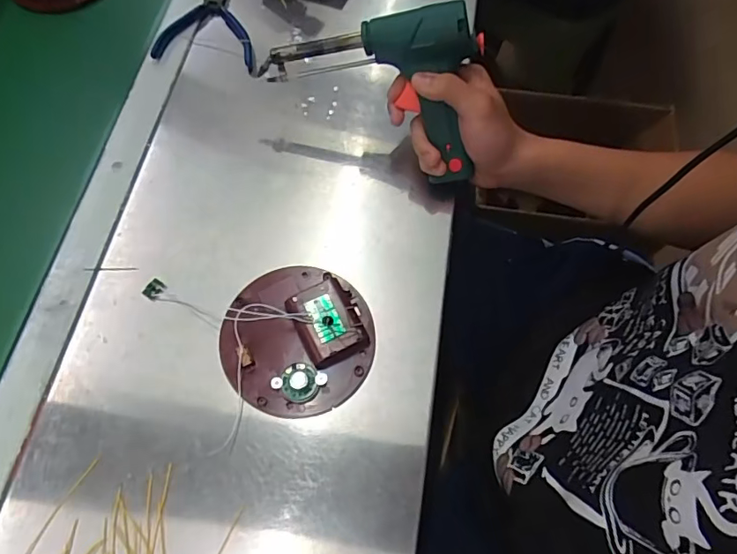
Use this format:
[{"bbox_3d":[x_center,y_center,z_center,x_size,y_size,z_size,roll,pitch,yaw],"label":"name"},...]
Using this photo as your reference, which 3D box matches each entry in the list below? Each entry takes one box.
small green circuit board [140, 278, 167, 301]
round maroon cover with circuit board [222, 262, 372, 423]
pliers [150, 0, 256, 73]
[{"bbox_3d":[-0.181,0.010,0.425,0.014,0.006,0.017,33,71,13],"label":"small green circuit board"},{"bbox_3d":[-0.056,0.045,0.397,0.116,0.029,0.119,0,67,0],"label":"round maroon cover with circuit board"},{"bbox_3d":[-0.163,-0.273,0.540,0.104,0.018,0.116,10,67,4],"label":"pliers"}]

